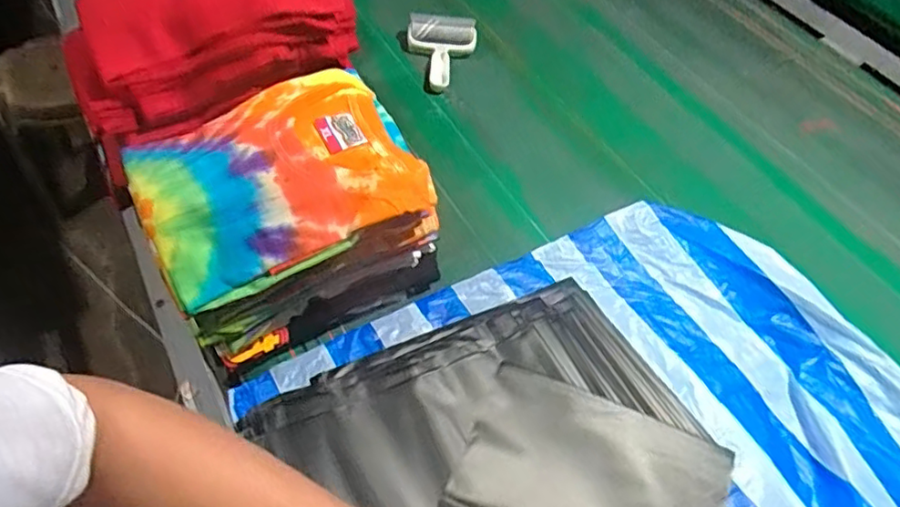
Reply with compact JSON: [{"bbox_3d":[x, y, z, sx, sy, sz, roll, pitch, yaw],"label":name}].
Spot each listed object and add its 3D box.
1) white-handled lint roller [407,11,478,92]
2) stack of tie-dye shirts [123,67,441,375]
[{"bbox_3d":[-0.014,-0.336,1.028,0.119,0.061,0.150,3,51,-4],"label":"white-handled lint roller"},{"bbox_3d":[-0.178,-0.042,0.693,0.283,0.211,0.211,-20,56,-21],"label":"stack of tie-dye shirts"}]

